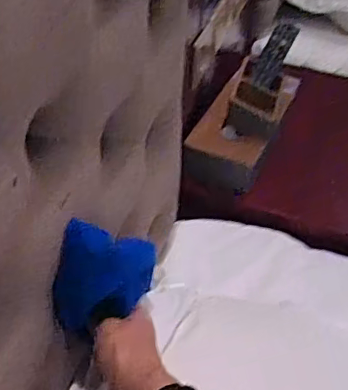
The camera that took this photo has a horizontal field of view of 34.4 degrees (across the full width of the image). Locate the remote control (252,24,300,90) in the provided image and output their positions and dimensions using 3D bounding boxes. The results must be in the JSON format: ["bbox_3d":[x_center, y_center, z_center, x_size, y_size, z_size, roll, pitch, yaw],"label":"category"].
[{"bbox_3d":[0.191,-0.262,1.051,0.051,0.028,0.135,21,79,18],"label":"remote control"}]

